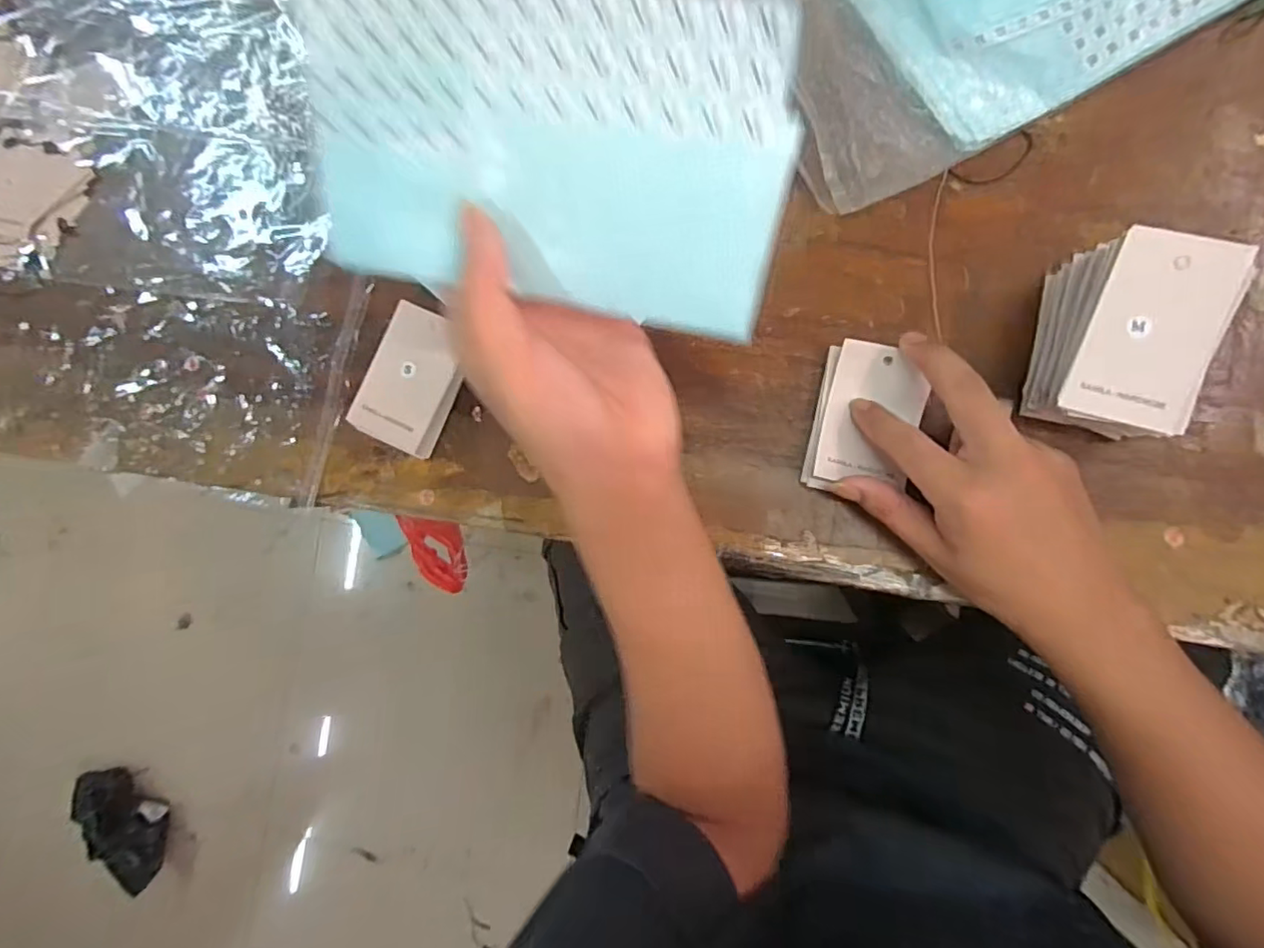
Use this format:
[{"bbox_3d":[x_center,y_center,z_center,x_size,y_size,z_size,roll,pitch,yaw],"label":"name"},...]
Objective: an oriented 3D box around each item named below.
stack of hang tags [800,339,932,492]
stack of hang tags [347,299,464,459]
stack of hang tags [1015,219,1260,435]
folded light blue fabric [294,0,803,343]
[{"bbox_3d":[0.128,-0.029,0.317,0.052,0.013,0.080,12,89,9],"label":"stack of hang tags"},{"bbox_3d":[-0.132,-0.055,0.354,0.051,0.020,0.083,27,91,9],"label":"stack of hang tags"},{"bbox_3d":[0.236,-0.063,0.281,0.060,0.057,0.085,19,90,9],"label":"stack of hang tags"},{"bbox_3d":[-0.032,-0.103,0.190,0.160,0.006,0.094,13,126,7],"label":"folded light blue fabric"}]

